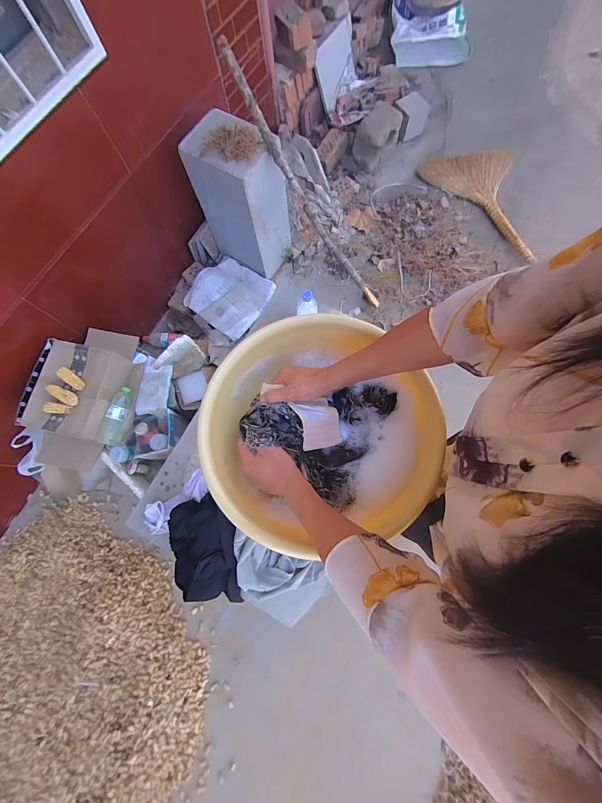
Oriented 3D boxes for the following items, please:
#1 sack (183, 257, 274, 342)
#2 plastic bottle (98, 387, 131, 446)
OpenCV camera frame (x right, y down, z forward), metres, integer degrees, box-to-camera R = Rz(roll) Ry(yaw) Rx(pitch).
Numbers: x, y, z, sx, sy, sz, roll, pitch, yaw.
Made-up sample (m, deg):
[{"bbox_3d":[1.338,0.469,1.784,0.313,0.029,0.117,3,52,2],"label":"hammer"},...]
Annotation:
[{"bbox_3d":[-0.365,-0.556,1.604,0.341,0.104,0.369,35,80,13],"label":"sack"},{"bbox_3d":[-0.658,0.054,1.119,0.059,0.058,0.212,13,76,8],"label":"plastic bottle"}]

